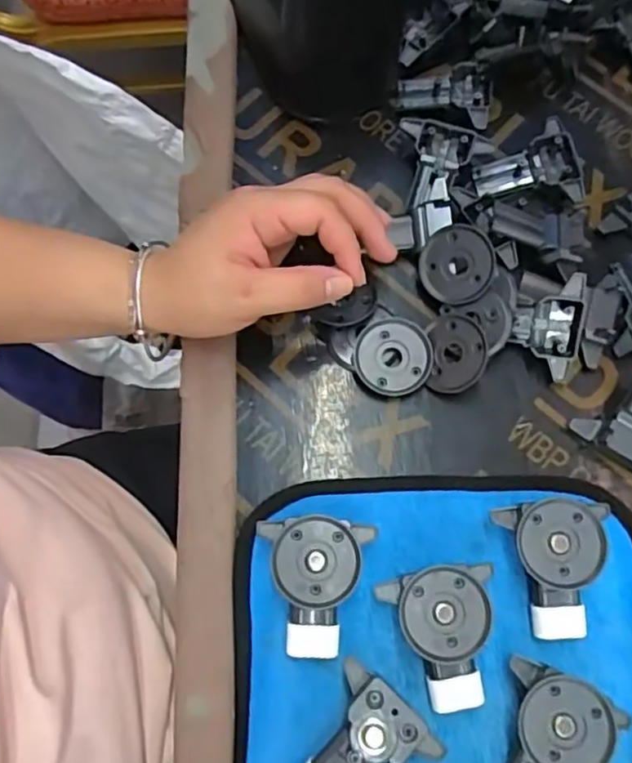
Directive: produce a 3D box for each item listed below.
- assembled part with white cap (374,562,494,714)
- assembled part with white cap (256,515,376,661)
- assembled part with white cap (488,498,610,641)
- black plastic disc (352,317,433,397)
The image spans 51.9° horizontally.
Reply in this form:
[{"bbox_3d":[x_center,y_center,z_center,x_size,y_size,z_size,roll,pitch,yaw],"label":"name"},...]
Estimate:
[{"bbox_3d":[0.061,0.124,0.313,0.050,0.027,0.064,-9,73,-2],"label":"assembled part with white cap"},{"bbox_3d":[0.002,0.101,0.319,0.052,0.029,0.065,-5,73,-1],"label":"assembled part with white cap"},{"bbox_3d":[0.120,0.092,0.321,0.054,0.027,0.064,-7,73,-1],"label":"assembled part with white cap"},{"bbox_3d":[0.043,-0.015,0.365,0.042,0.009,0.042,0,87,6],"label":"black plastic disc"}]

